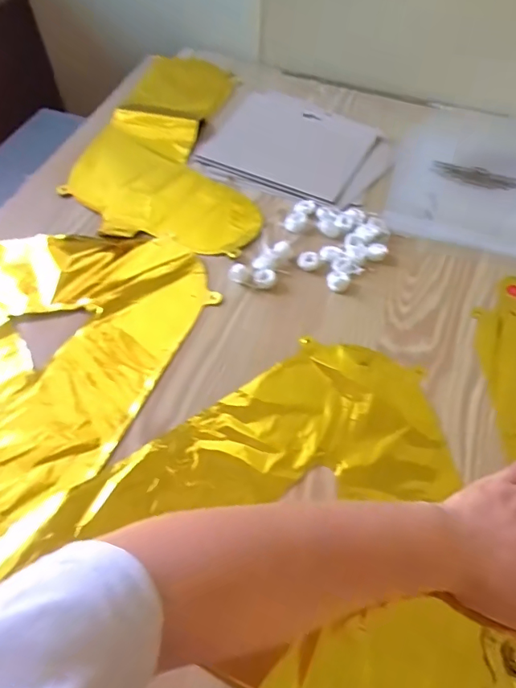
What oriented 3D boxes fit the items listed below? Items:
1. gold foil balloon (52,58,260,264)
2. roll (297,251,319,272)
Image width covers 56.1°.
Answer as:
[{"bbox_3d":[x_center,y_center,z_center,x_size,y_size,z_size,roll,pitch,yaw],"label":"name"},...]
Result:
[{"bbox_3d":[-0.093,-0.274,0.644,0.231,0.007,0.392,9,55,6],"label":"gold foil balloon"},{"bbox_3d":[0.054,-0.090,0.520,0.023,0.009,0.023,0,54,0],"label":"roll"}]

